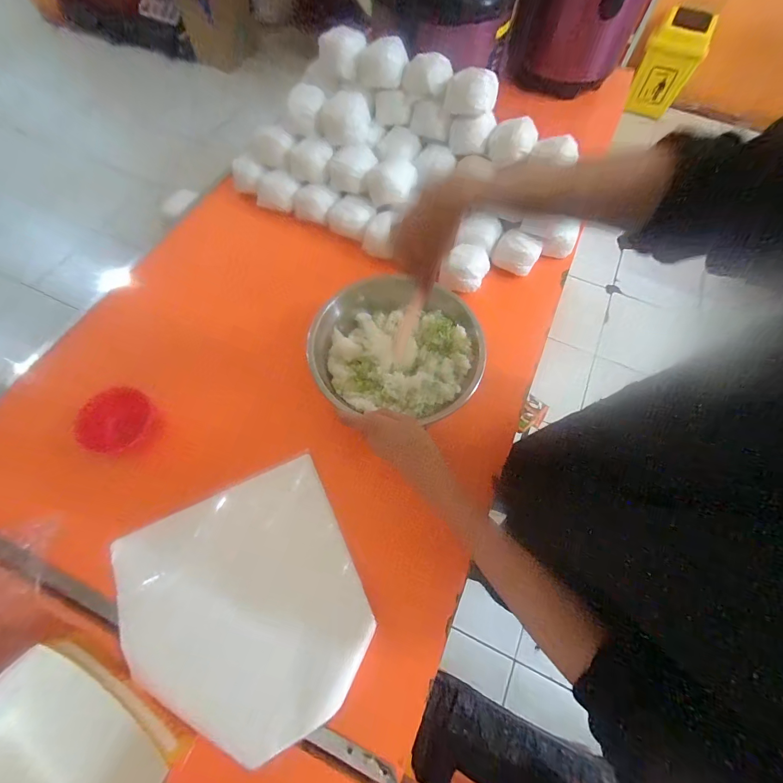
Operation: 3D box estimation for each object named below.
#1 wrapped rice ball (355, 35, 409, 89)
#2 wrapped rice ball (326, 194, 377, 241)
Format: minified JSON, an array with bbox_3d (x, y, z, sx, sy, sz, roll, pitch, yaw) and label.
[{"bbox_3d":[-0.017,-0.535,0.592,0.080,0.052,0.046,-2,66,-3],"label":"wrapped rice ball"},{"bbox_3d":[-0.071,-0.307,0.638,0.072,0.045,0.056,16,66,5],"label":"wrapped rice ball"}]

